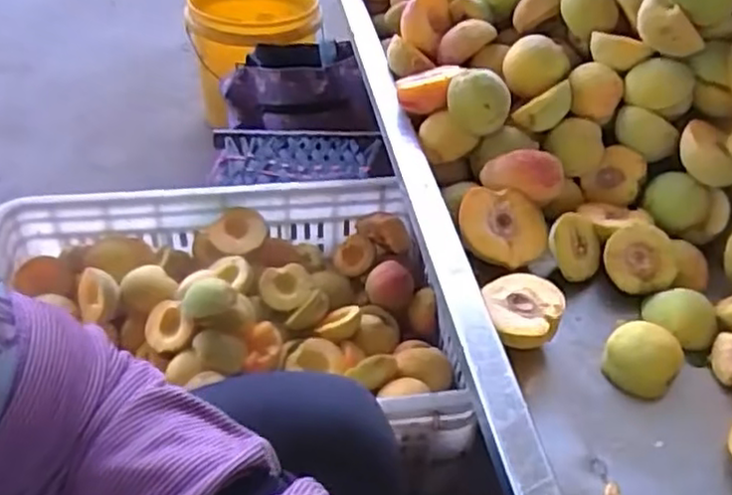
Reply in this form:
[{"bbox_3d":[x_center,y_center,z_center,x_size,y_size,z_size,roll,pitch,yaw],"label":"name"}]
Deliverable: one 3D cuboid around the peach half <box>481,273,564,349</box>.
[{"bbox_3d":[0.117,0.050,0.537,0.059,0.028,0.068,18,44,17],"label":"peach half"}]

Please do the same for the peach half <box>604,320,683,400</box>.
[{"bbox_3d":[0.207,0.078,0.519,0.054,0.035,0.052,26,46,24],"label":"peach half"}]

